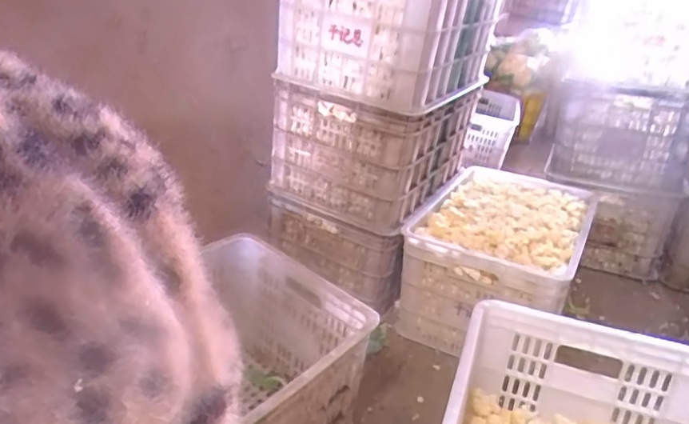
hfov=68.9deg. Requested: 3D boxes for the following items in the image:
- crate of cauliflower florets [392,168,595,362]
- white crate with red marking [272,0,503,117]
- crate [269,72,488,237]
[{"bbox_3d":[0.396,0.113,1.280,0.366,0.262,0.526,15,28,27],"label":"crate of cauliflower florets"},{"bbox_3d":[0.119,-0.422,1.126,0.364,0.278,0.408,16,28,28],"label":"white crate with red marking"},{"bbox_3d":[0.083,-0.179,1.261,0.372,0.268,0.399,16,28,28],"label":"crate"}]

